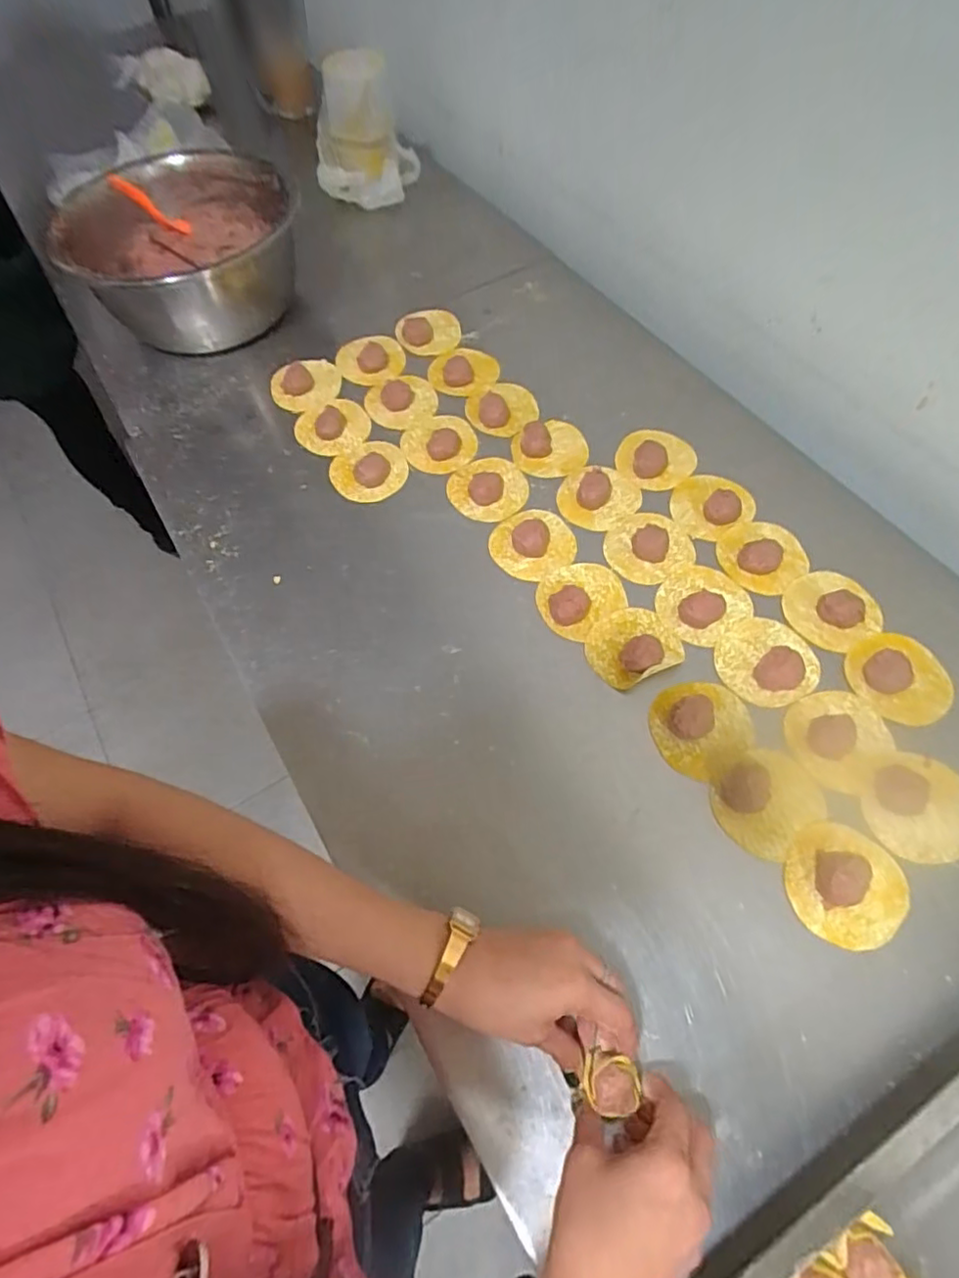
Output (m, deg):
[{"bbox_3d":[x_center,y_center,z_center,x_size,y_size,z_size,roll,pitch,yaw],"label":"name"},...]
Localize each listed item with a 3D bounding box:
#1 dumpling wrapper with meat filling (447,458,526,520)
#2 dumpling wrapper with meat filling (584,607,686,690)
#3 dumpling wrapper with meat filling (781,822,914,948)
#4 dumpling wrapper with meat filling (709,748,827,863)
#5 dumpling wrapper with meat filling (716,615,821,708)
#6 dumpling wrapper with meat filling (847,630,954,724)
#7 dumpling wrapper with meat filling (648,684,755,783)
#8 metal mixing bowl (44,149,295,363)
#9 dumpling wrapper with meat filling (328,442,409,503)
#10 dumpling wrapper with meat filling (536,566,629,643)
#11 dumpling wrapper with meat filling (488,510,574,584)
[{"bbox_3d":[0.009,-0.163,0.638,0.082,0.011,0.079,-1,63,3],"label":"dumpling wrapper with meat filling"},{"bbox_3d":[0.135,0.002,0.538,0.080,0.019,0.069,-24,64,-8],"label":"dumpling wrapper with meat filling"},{"bbox_3d":[0.268,0.176,0.438,0.079,0.021,0.083,-1,63,3],"label":"dumpling wrapper with meat filling"},{"bbox_3d":[0.225,0.121,0.471,0.085,0.018,0.071,-37,67,-14],"label":"dumpling wrapper with meat filling"},{"bbox_3d":[0.252,0.015,0.526,0.081,0.017,0.083,-1,63,3],"label":"dumpling wrapper with meat filling"},{"bbox_3d":[0.360,0.034,0.517,0.077,0.011,0.078,-16,63,-5],"label":"dumpling wrapper with meat filling"},{"bbox_3d":[0.187,0.070,0.509,0.084,0.014,0.075,-33,66,-13],"label":"dumpling wrapper with meat filling"},{"bbox_3d":[-0.374,-0.493,0.776,0.258,0.136,0.302,-38,67,-15],"label":"metal mixing bowl"},{"bbox_3d":[-0.120,-0.183,0.657,0.080,0.012,0.078,-1,63,3],"label":"dumpling wrapper with meat filling"},{"bbox_3d":[0.093,-0.044,0.564,0.084,0.023,0.070,-37,67,-14],"label":"dumpling wrapper with meat filling"},{"bbox_3d":[0.055,-0.096,0.601,0.085,0.012,0.075,-33,66,-13],"label":"dumpling wrapper with meat filling"}]

